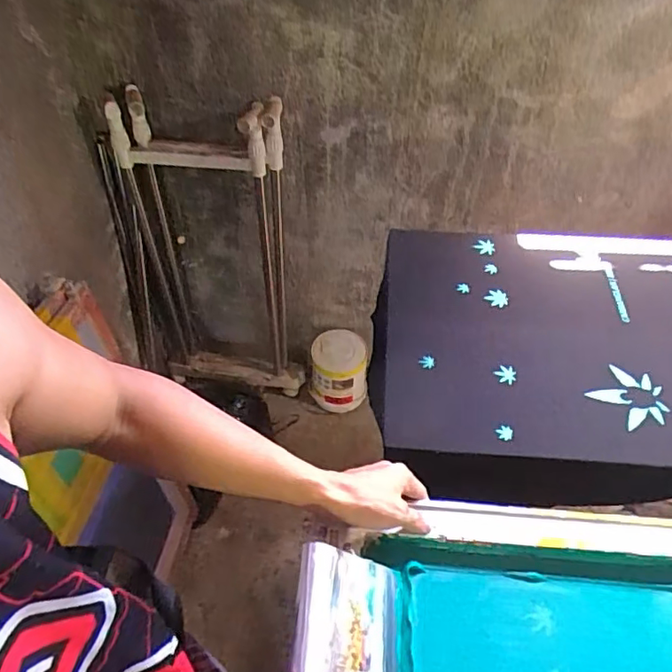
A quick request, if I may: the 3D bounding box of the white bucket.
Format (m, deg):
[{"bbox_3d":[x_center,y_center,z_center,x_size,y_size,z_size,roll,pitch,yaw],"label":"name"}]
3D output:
[{"bbox_3d":[0.007,0.105,1.697,0.170,0.195,0.159,3,54,1],"label":"white bucket"}]

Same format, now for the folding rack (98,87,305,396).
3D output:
[{"bbox_3d":[-0.324,-0.169,1.459,0.432,0.908,0.140,0,54,-2],"label":"folding rack"}]

